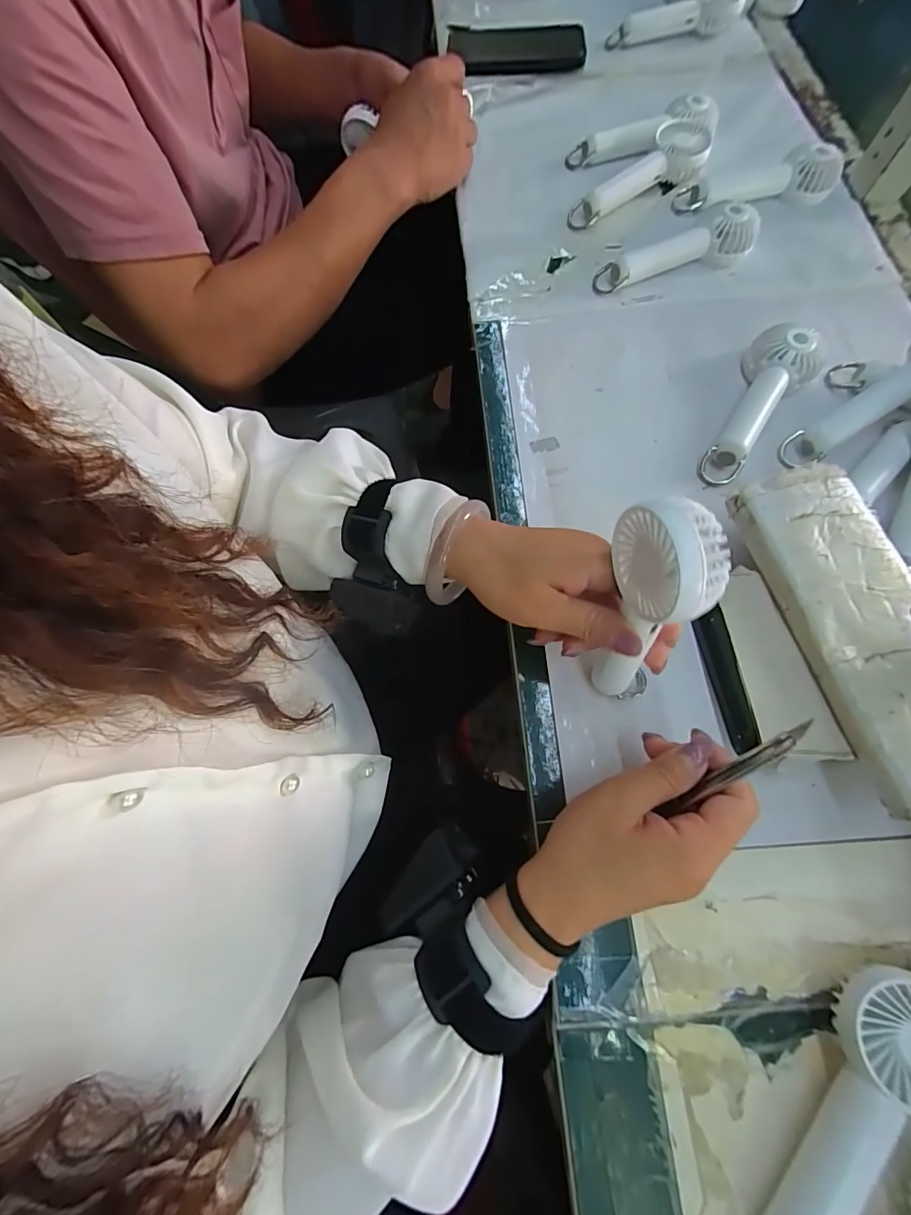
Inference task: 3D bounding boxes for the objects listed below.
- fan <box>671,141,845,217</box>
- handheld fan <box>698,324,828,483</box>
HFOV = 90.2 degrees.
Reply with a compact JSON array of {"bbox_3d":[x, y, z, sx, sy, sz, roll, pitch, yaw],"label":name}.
[{"bbox_3d":[0.308,-0.435,0.461,0.162,0.033,0.051,-5,71,-1],"label":"fan"},{"bbox_3d":[0.242,-0.169,0.371,0.054,0.036,0.146,38,76,13],"label":"handheld fan"}]

